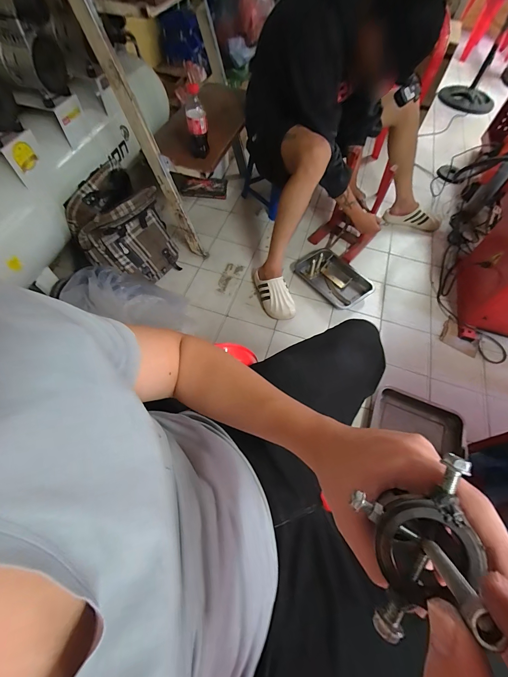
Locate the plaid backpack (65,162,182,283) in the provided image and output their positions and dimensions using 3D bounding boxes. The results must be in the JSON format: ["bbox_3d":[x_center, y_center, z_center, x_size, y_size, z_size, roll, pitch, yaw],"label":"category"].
[{"bbox_3d":[-0.465,-0.390,1.092,0.317,0.352,0.218,-21,64,-15],"label":"plaid backpack"}]

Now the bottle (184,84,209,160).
[{"bbox_3d":[-0.179,-0.672,0.943,0.062,0.197,0.074,-7,61,-8],"label":"bottle"}]

